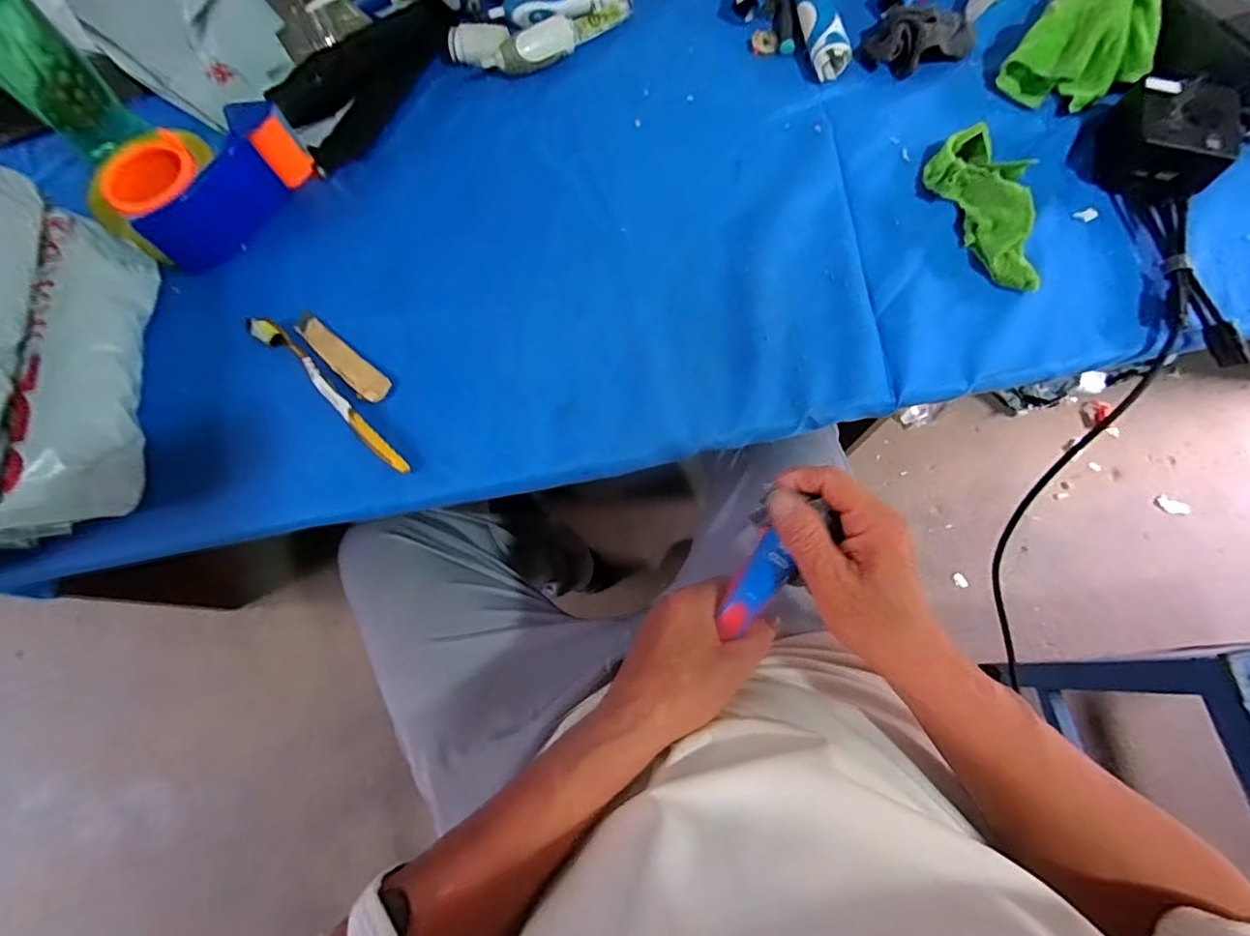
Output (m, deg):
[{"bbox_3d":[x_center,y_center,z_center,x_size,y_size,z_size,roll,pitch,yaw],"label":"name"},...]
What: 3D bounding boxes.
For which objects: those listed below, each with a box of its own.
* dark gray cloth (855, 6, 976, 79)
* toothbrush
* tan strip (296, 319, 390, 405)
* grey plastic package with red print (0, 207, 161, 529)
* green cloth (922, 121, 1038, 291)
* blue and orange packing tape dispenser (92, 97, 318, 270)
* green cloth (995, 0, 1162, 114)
[{"bbox_3d":[0.278,-0.409,0.515,0.091,0.030,0.089,28,77,9],"label":"dark gray cloth"},{"bbox_3d":[-0.232,-0.058,0.430,0.182,0.011,0.017,43,78,14],"label":"toothbrush"},{"bbox_3d":[-0.231,-0.089,0.448,0.102,0.004,0.025,37,76,13],"label":"tan strip"},{"bbox_3d":[-0.408,-0.082,0.424,0.056,0.056,0.259,-11,73,-1],"label":"grey plastic package with red print"},{"bbox_3d":[0.300,-0.218,0.453,0.059,0.038,0.159,-15,73,-2],"label":"green cloth"},{"bbox_3d":[-0.362,-0.251,0.473,0.086,0.056,0.161,36,78,13],"label":"blue and orange packing tape dispenser"},{"bbox_3d":[0.399,-0.367,0.485,0.113,0.031,0.088,-23,101,21],"label":"green cloth"}]

